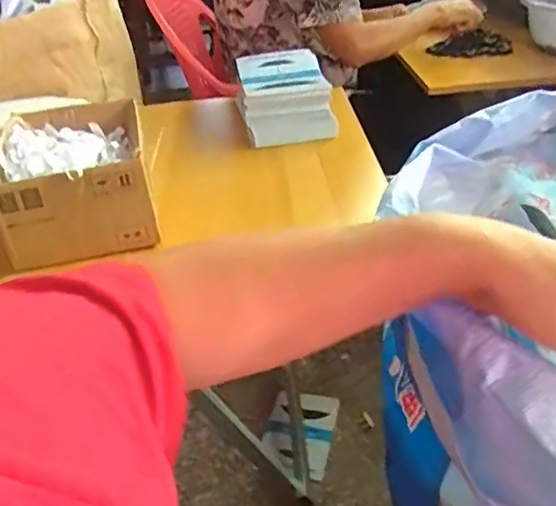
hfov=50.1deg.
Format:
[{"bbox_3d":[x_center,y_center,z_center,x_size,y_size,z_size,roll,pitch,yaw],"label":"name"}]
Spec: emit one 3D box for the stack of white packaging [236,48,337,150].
[{"bbox_3d":[0.008,-0.237,0.897,0.133,0.067,0.222,-7,34,-4],"label":"stack of white packaging"}]

